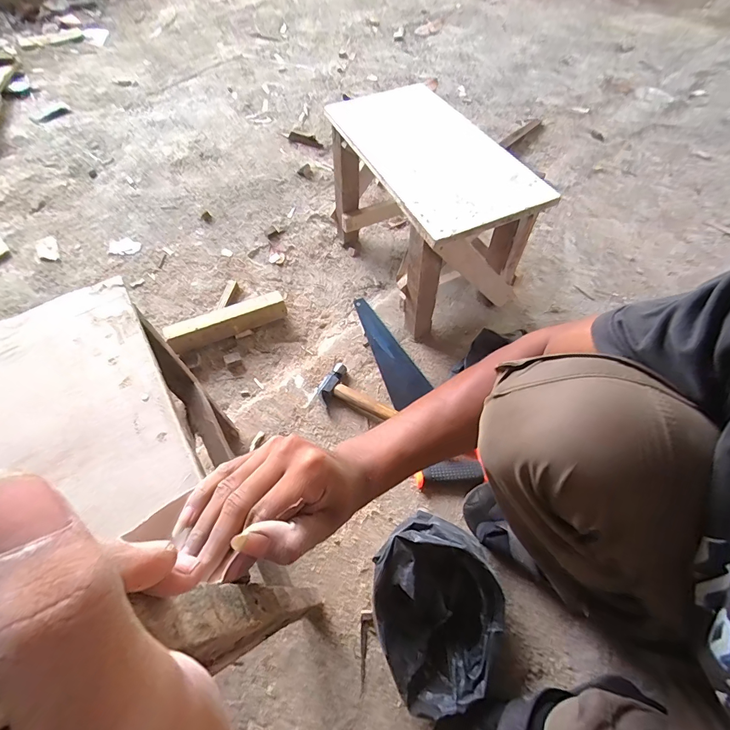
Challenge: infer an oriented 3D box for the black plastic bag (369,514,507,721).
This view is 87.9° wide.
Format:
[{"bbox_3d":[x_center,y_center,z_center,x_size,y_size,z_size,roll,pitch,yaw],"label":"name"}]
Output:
[{"bbox_3d":[0.091,0.313,0.494,0.155,0.110,0.204,-19,62,-9],"label":"black plastic bag"}]

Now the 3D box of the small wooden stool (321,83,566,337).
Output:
[{"bbox_3d":[0.106,-0.306,0.743,0.223,0.270,0.431,-24,62,-11],"label":"small wooden stool"}]

